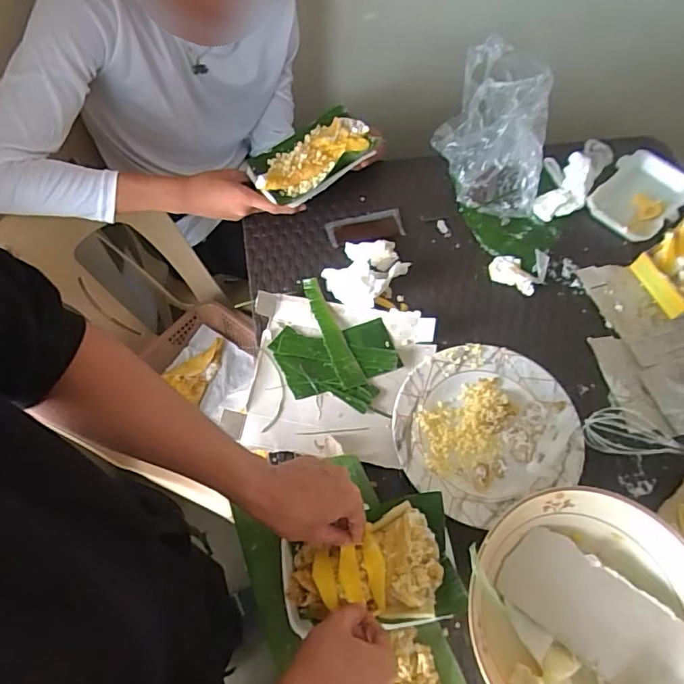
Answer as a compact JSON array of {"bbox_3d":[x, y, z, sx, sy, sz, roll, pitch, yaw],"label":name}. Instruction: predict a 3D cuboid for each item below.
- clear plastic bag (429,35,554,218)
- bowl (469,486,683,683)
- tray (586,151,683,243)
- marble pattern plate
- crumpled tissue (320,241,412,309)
[{"bbox_3d":[0.244,-0.341,0.794,0.172,0.128,0.237,19,63,8],"label":"clear plastic bag"},{"bbox_3d":[0.247,0.278,0.509,0.234,0.058,0.232,1,62,-1],"label":"bowl"},{"bbox_3d":[0.474,-0.238,0.796,0.114,0.027,0.194,37,68,17],"label":"tray"},{"bbox_3d":[0.173,0.100,0.625,0.219,0.019,0.196,-22,65,-12],"label":"marble pattern plate"},{"bbox_3d":[0.032,-0.106,0.722,0.098,0.036,0.122,39,68,17],"label":"crumpled tissue"}]

